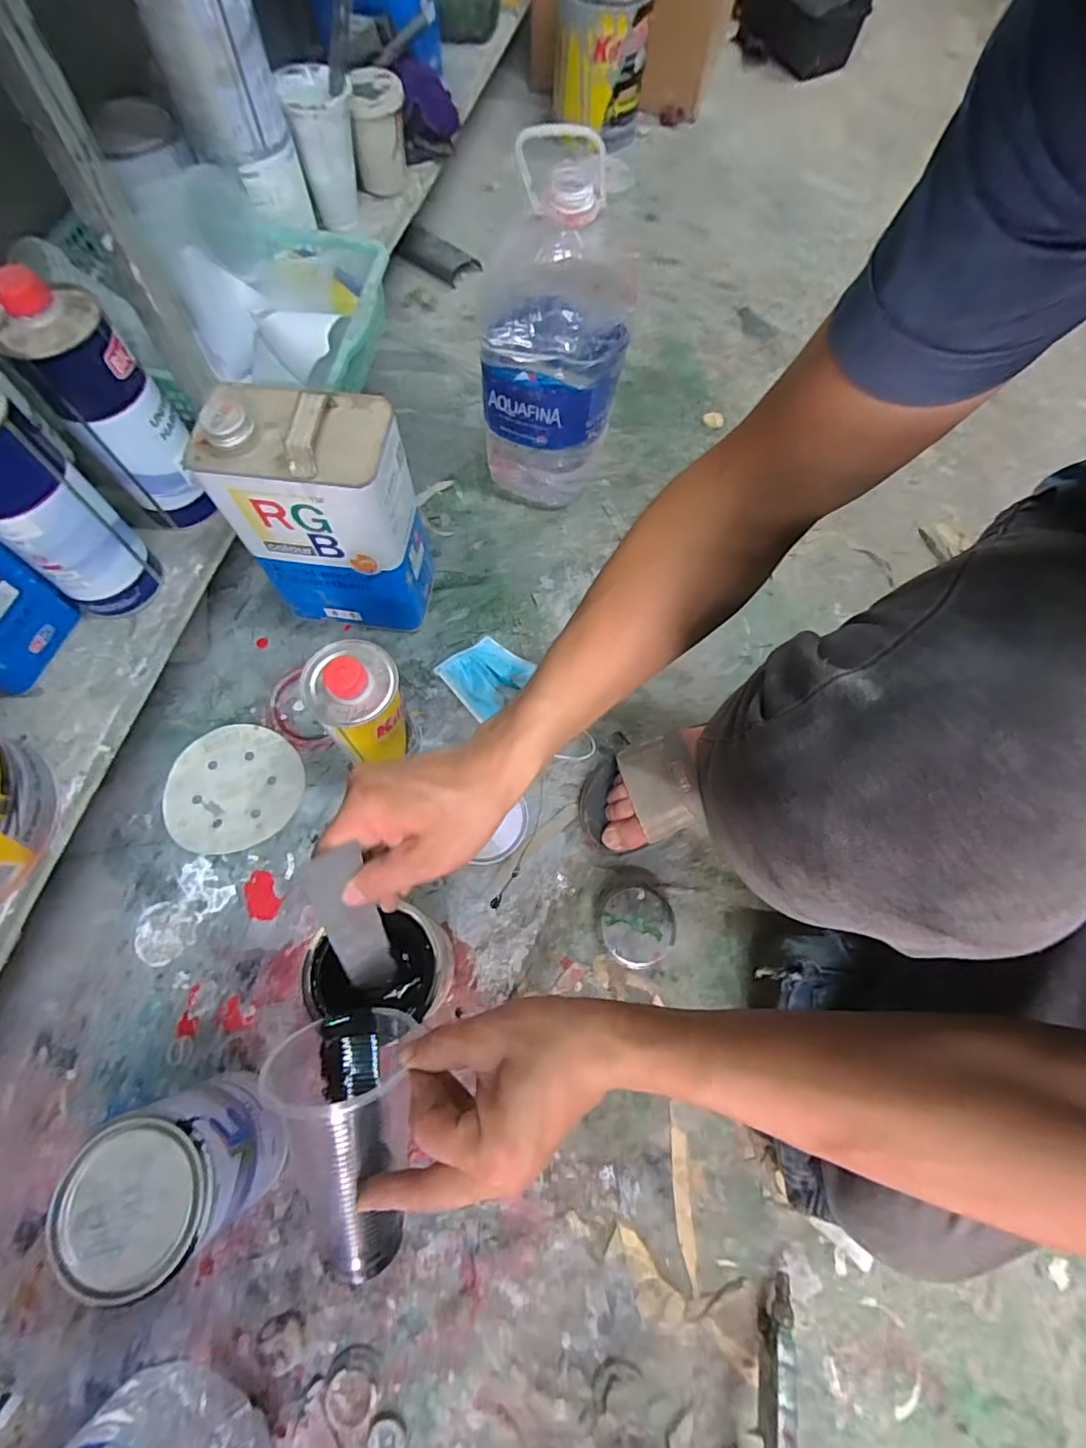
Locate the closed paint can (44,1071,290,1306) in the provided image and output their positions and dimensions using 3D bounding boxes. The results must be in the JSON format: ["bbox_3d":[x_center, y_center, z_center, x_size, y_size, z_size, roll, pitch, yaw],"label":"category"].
[{"bbox_3d":[-0.276,0.347,0.447,0.117,0.135,0.107,-34,75,-14],"label":"closed paint can"}]

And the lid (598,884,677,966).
[{"bbox_3d":[0.095,0.206,0.583,0.073,0.025,0.071,1,69,-2],"label":"lid"}]

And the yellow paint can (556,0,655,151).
[{"bbox_3d":[0.104,-1.180,1.018,0.156,0.192,0.154,1,70,-2],"label":"yellow paint can"}]

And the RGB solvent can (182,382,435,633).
[{"bbox_3d":[-0.222,-0.218,0.610,0.170,0.260,0.111,6,69,0],"label":"RGB solvent can"}]

